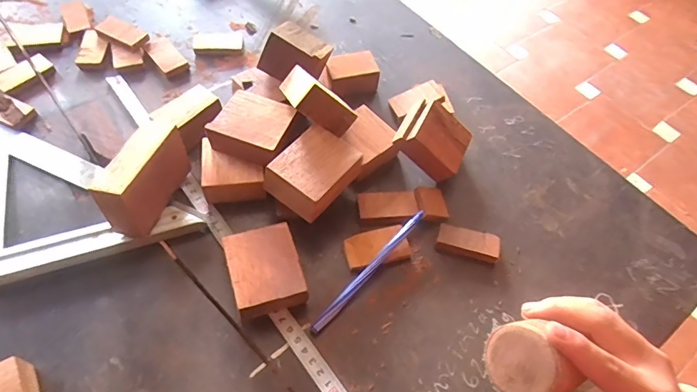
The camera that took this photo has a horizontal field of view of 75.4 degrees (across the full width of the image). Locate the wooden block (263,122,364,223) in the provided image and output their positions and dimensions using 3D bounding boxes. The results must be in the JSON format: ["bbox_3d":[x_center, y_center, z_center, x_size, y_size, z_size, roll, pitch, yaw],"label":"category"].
[{"bbox_3d":[-0.029,-0.021,0.388,0.060,0.025,0.070,37,62,17],"label":"wooden block"}]

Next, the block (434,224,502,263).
[{"bbox_3d":[0.107,0.042,0.404,0.055,0.014,0.026,15,58,5],"label":"block"}]

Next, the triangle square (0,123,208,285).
[{"bbox_3d":[-0.243,-0.018,0.413,0.179,0.015,0.175,-15,60,-14],"label":"triangle square"}]

